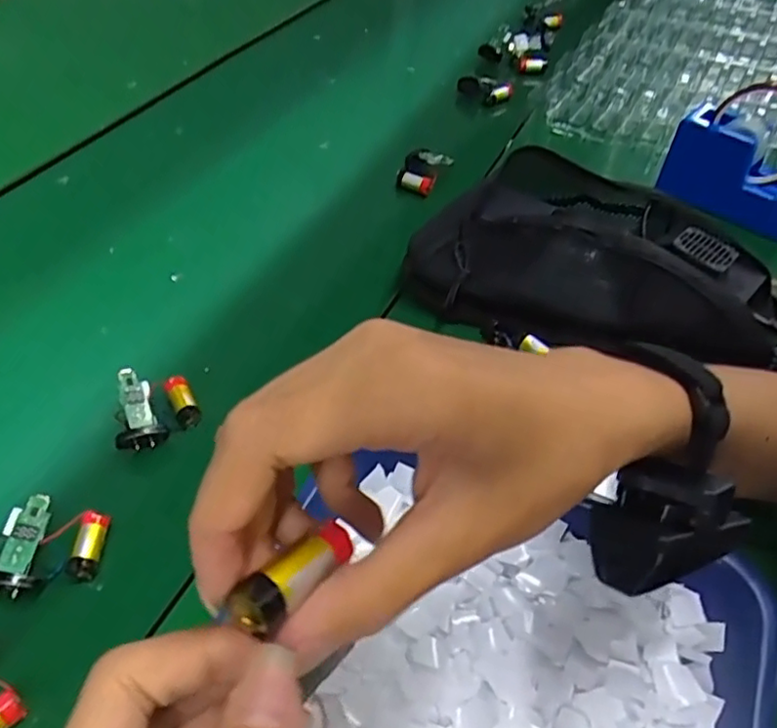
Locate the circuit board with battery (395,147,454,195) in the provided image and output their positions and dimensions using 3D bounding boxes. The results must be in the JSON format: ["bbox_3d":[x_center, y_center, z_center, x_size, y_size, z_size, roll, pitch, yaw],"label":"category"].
[{"bbox_3d":[0.034,-0.195,0.624,0.042,0.018,0.052,27,54,17],"label":"circuit board with battery"}]

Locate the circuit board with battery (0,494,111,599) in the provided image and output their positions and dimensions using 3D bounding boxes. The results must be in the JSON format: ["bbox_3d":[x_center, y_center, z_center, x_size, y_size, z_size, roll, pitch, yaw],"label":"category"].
[{"bbox_3d":[-0.193,0.107,0.355,0.052,0.034,0.051,7,50,2],"label":"circuit board with battery"}]

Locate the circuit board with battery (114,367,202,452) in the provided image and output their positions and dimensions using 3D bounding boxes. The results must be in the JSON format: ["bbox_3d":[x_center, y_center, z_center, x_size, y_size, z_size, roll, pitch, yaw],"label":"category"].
[{"bbox_3d":[-0.155,0.029,0.417,0.049,0.029,0.052,-10,52,-12],"label":"circuit board with battery"}]

